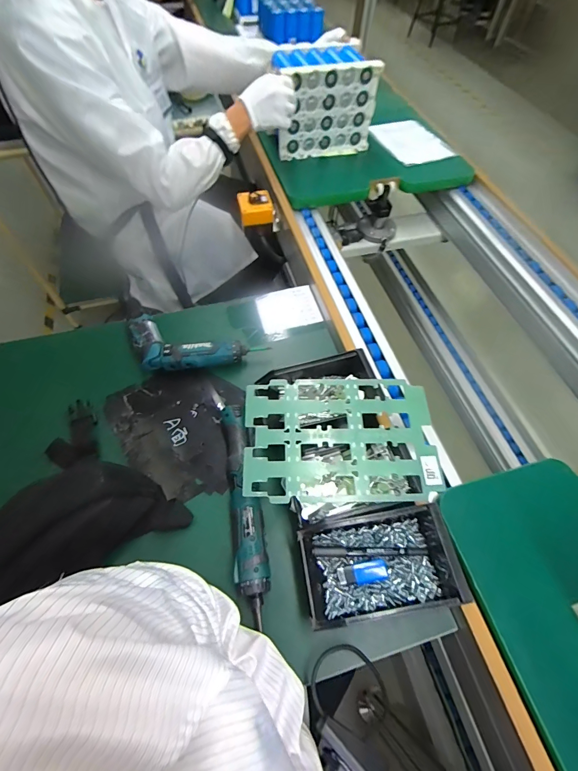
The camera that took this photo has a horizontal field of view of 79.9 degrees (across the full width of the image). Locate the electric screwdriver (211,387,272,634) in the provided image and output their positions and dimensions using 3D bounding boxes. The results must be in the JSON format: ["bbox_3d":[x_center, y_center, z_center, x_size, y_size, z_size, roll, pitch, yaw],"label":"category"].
[{"bbox_3d":[-0.068,0.141,0.483,0.048,0.042,0.331,-11,60,-7],"label":"electric screwdriver"}]

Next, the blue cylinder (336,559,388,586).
[{"bbox_3d":[0.089,0.220,0.405,0.059,0.016,0.022,-9,60,-6],"label":"blue cylinder"}]

